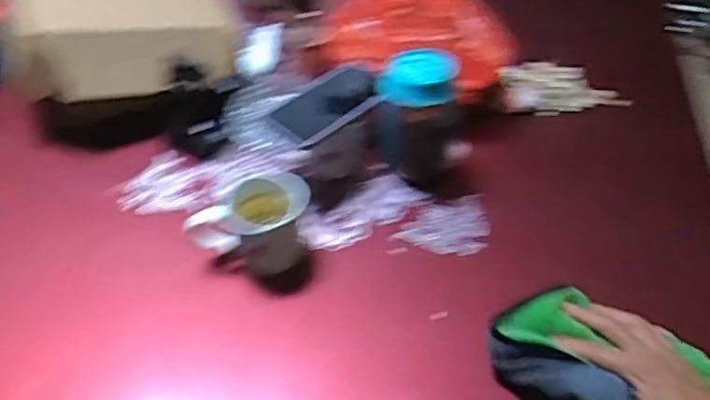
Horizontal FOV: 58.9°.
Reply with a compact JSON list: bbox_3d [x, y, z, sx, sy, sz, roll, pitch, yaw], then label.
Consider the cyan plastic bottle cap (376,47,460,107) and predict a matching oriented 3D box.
[{"bbox_3d":[0.068,-0.132,0.698,0.088,0.044,0.071,6,47,6],"label":"cyan plastic bottle cap"}]

